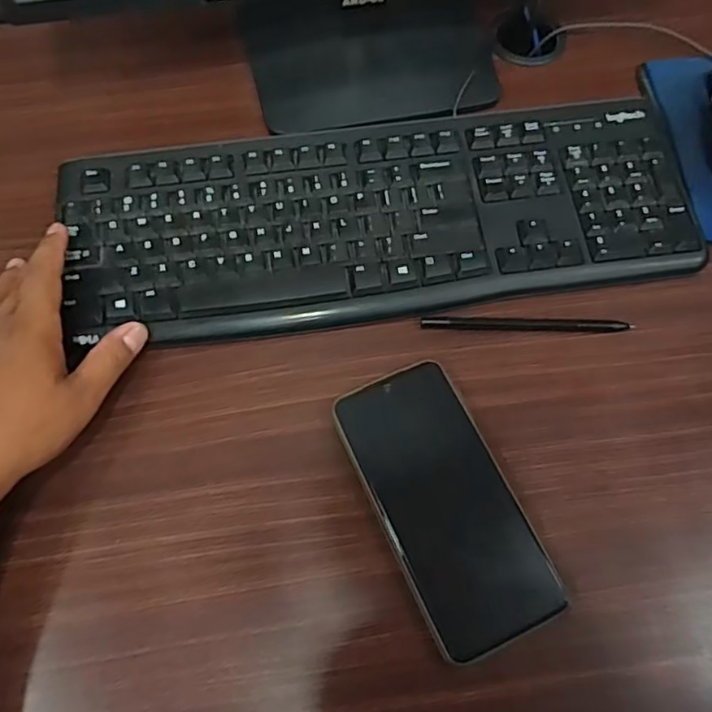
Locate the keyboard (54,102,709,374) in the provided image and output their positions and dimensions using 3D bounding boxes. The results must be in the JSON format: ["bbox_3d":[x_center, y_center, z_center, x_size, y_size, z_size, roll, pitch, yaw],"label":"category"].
[{"bbox_3d":[0.018,-0.097,0.428,0.422,0.018,0.148,-7,67,-3],"label":"keyboard"}]

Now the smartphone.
[{"bbox_3d":[0.052,0.083,0.358,0.077,0.011,0.160,-23,69,-10],"label":"smartphone"}]

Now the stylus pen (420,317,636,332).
[{"bbox_3d":[0.114,-0.021,0.411,0.138,0.006,0.008,1,67,0],"label":"stylus pen"}]

